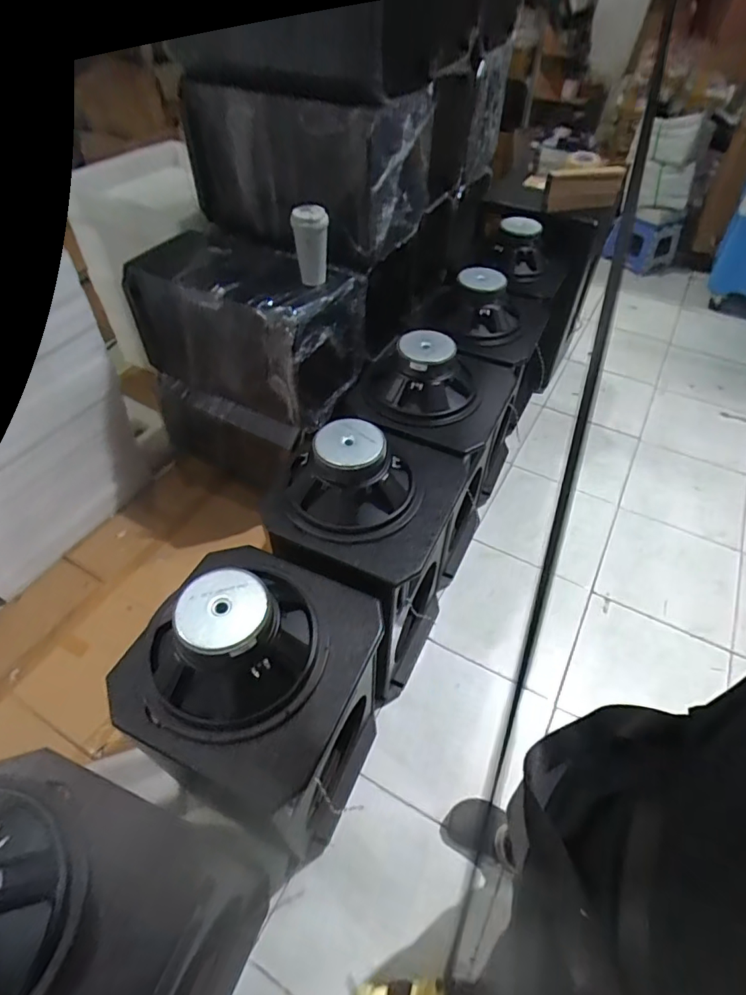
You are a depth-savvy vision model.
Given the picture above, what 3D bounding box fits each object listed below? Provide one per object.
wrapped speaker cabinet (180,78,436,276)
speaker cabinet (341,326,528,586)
[{"bbox_3d":[-0.170,-0.939,1.456,0.586,0.372,0.372,26,53,20],"label":"wrapped speaker cabinet"},{"bbox_3d":[0.159,-0.123,1.475,0.346,0.724,0.404,22,52,17],"label":"speaker cabinet"}]

